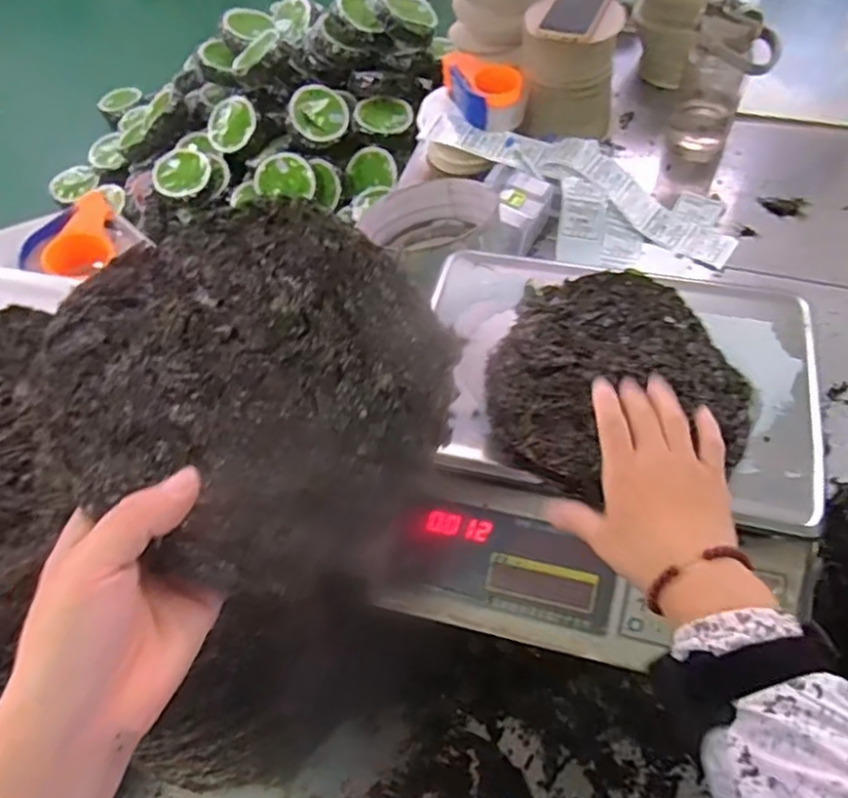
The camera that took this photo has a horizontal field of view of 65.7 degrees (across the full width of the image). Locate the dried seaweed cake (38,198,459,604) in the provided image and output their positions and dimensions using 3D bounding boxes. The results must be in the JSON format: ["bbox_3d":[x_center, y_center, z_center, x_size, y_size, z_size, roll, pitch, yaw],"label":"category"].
[{"bbox_3d":[-0.078,-0.007,0.318,0.190,0.021,0.169,42,70,2],"label":"dried seaweed cake"}]

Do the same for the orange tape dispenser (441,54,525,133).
[{"bbox_3d":[0.093,-0.515,1.082,0.090,0.074,0.146,-27,58,-12],"label":"orange tape dispenser"}]

